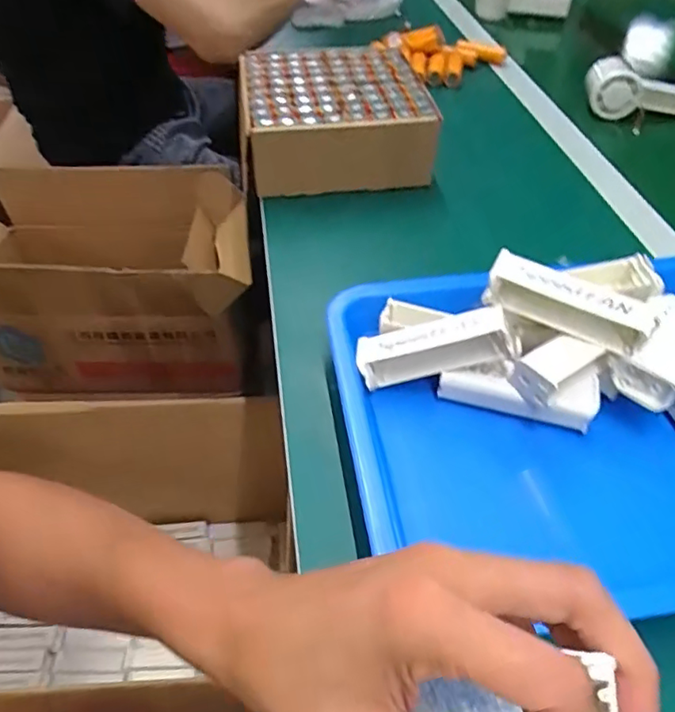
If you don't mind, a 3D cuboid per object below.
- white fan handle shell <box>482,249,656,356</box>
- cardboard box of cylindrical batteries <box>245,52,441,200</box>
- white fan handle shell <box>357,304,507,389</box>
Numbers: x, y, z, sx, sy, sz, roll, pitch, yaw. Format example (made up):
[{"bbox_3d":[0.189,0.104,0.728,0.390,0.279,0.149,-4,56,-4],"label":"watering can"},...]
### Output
[{"bbox_3d":[0.148,-0.034,0.372,0.099,0.031,0.027,20,50,18],"label":"white fan handle shell"},{"bbox_3d":[-0.006,-0.270,0.622,0.187,0.062,0.196,-7,47,-6],"label":"cardboard box of cylindrical batteries"},{"bbox_3d":[0.064,-0.005,0.390,0.099,0.027,0.032,-14,43,21],"label":"white fan handle shell"}]

